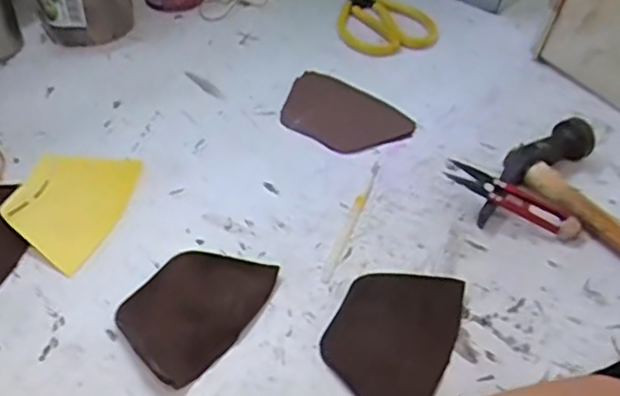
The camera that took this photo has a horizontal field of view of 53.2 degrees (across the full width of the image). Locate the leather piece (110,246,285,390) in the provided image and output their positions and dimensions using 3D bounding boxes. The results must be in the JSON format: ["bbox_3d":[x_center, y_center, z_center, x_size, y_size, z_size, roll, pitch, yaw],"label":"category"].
[{"bbox_3d":[-0.073,0.065,0.388,0.070,0.012,0.099,28,49,23],"label":"leather piece"}]

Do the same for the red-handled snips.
[{"bbox_3d":[0.151,0.002,0.459,0.100,0.014,0.018,28,48,6],"label":"red-handled snips"}]

